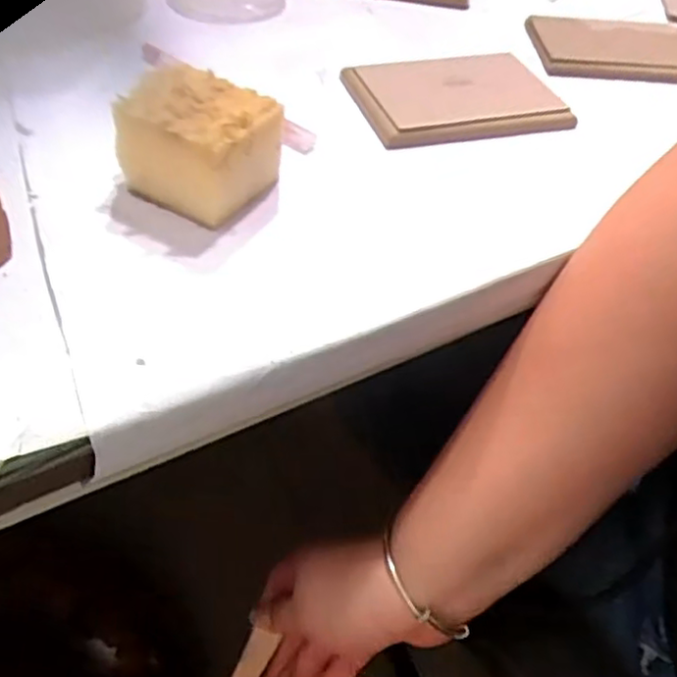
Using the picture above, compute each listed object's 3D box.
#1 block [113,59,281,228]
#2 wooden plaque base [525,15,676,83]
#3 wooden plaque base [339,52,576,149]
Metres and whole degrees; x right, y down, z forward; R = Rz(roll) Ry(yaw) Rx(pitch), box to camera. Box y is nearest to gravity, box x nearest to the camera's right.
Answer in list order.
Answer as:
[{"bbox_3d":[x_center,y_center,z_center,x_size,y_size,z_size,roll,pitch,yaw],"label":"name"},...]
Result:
[{"bbox_3d":[-0.066,-0.093,0.318,0.058,0.048,0.053,26,50,16],"label":"block"},{"bbox_3d":[0.200,-0.210,0.490,0.121,0.016,0.072,-4,49,-10],"label":"wooden plaque base"},{"bbox_3d":[0.072,-0.149,0.419,0.125,0.014,0.076,-10,50,-15],"label":"wooden plaque base"}]

